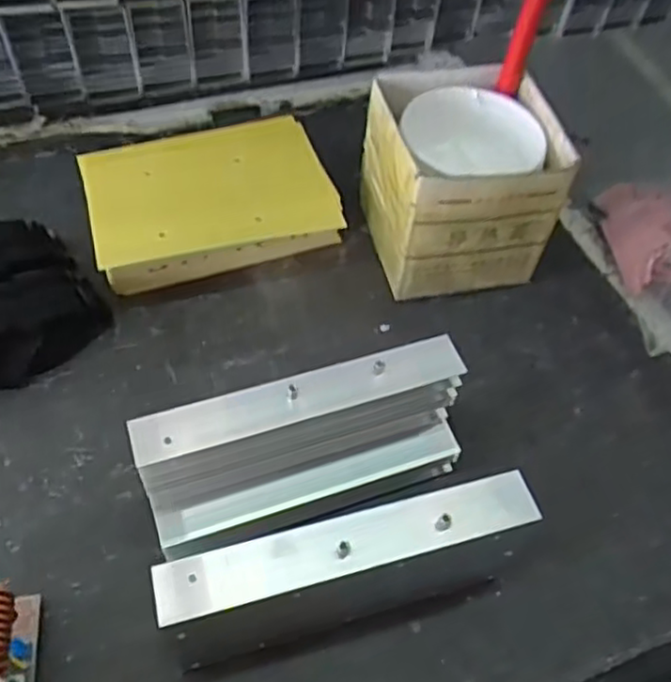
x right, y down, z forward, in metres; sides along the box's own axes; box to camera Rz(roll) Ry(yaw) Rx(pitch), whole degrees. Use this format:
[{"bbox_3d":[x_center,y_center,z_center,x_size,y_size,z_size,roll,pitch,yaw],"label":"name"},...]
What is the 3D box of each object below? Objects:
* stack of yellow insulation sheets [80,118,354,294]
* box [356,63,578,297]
[{"bbox_3d":[-0.091,-0.103,0.501,0.171,0.048,0.126,-13,57,-14],"label":"stack of yellow insulation sheets"},{"bbox_3d":[0.088,-0.113,0.492,0.117,0.112,0.115,-10,56,-12],"label":"box"}]

